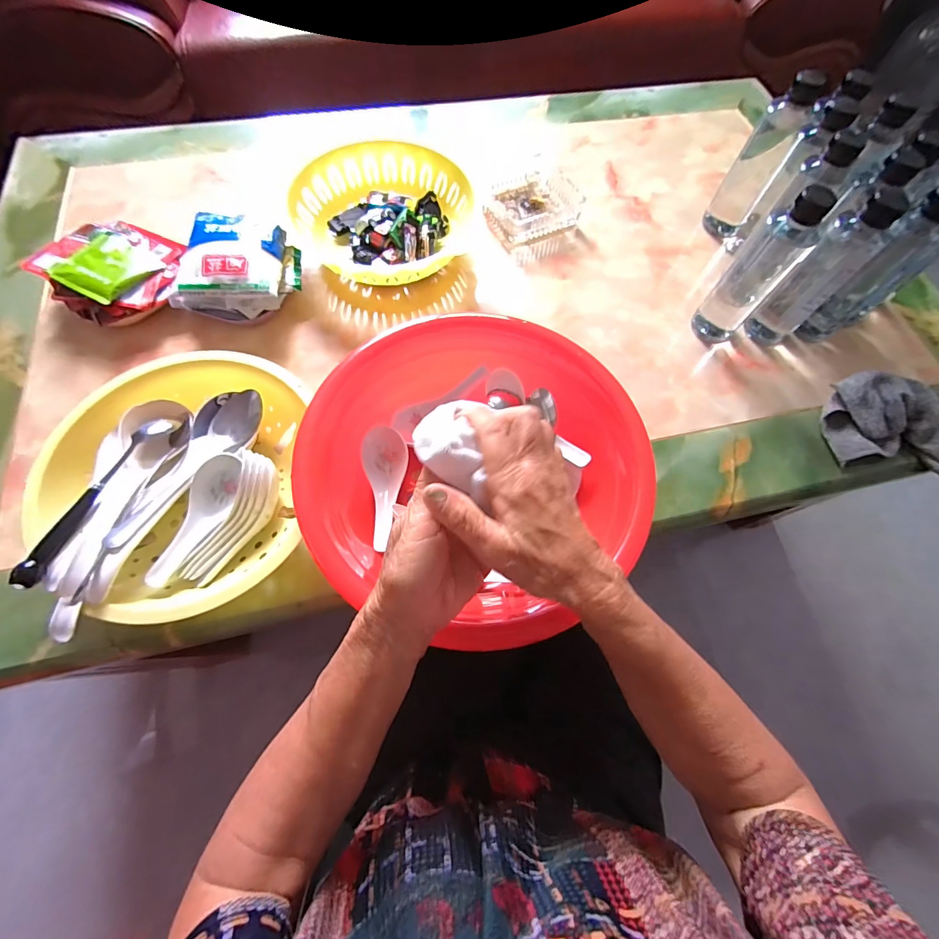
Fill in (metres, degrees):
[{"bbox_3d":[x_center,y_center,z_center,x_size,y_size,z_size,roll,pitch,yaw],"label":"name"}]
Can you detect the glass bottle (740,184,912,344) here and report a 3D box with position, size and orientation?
[{"bbox_3d":[0.392,-0.218,0.463,0.050,0.173,0.052,-38,74,-16],"label":"glass bottle"}]

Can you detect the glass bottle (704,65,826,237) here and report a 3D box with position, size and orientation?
[{"bbox_3d":[0.369,-0.390,0.532,0.050,0.170,0.049,27,69,8],"label":"glass bottle"}]

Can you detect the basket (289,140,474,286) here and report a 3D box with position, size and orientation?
[{"bbox_3d":[-0.111,-0.337,0.549,0.221,0.055,0.212,37,71,12],"label":"basket"}]

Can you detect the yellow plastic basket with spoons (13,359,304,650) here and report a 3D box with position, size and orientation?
[{"bbox_3d":[-0.273,0.011,0.393,0.219,0.075,0.251,-8,68,-6],"label":"yellow plastic basket with spoons"}]

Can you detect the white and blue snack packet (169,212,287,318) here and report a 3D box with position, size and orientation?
[{"bbox_3d":[-0.282,-0.247,0.505,0.123,0.059,0.128,5,68,-1],"label":"white and blue snack packet"}]

